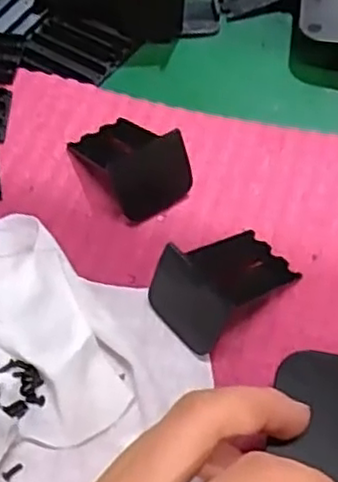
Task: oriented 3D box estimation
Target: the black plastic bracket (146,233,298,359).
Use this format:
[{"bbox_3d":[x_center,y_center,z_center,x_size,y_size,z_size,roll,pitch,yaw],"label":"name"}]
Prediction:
[{"bbox_3d":[0.023,0.014,0.294,0.061,0.027,0.035,-37,64,-23],"label":"black plastic bracket"}]

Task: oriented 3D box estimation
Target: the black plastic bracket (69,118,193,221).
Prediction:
[{"bbox_3d":[-0.019,-0.042,0.332,0.035,0.029,0.062,-31,62,-20],"label":"black plastic bracket"}]

